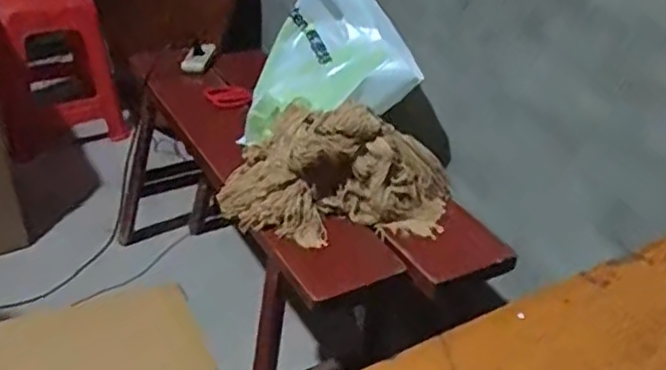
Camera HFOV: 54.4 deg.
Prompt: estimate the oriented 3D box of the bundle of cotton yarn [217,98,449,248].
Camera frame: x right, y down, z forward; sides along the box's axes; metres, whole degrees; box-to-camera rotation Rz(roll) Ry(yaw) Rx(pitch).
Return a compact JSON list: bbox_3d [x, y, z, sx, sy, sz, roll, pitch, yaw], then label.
[{"bbox_3d":[0.005,-0.025,1.028,0.368,0.174,0.162,3,31,-2],"label":"bundle of cotton yarn"}]

